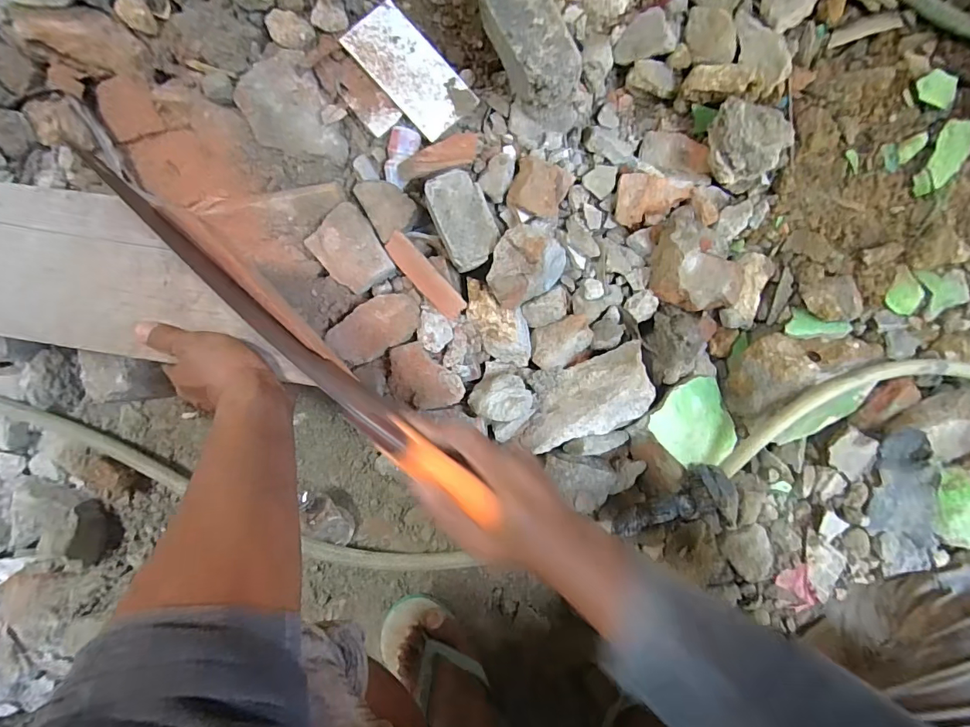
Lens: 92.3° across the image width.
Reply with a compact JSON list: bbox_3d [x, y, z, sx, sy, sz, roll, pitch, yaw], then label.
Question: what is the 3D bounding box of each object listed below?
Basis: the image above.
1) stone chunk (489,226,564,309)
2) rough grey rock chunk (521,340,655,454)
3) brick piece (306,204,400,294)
[{"bbox_3d":[0.053,-0.129,0.604,0.106,0.060,0.086,-29,94,5],"label":"stone chunk"},{"bbox_3d":[0.131,0.048,0.619,0.186,0.059,0.097,-17,95,4],"label":"rough grey rock chunk"},{"bbox_3d":[-0.171,-0.144,0.600,0.078,0.017,0.101,-40,93,6],"label":"brick piece"}]

